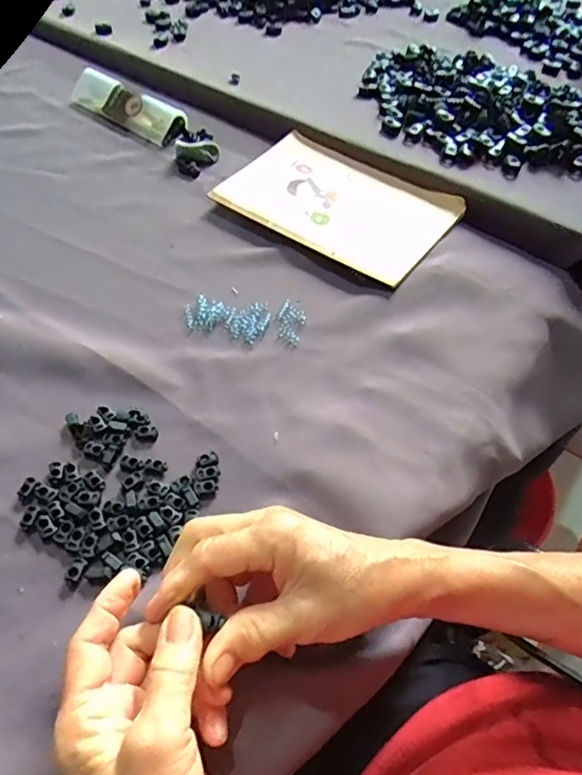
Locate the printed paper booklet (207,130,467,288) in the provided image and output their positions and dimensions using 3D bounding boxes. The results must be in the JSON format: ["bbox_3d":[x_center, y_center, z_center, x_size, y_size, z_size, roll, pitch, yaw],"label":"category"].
[{"bbox_3d":[0.043,-0.176,0.509,0.203,0.013,0.133,30,59,21],"label":"printed paper booklet"}]

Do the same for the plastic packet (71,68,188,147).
[{"bbox_3d":[-0.187,-0.319,0.609,0.156,0.021,0.046,30,97,20],"label":"plastic packet"}]

